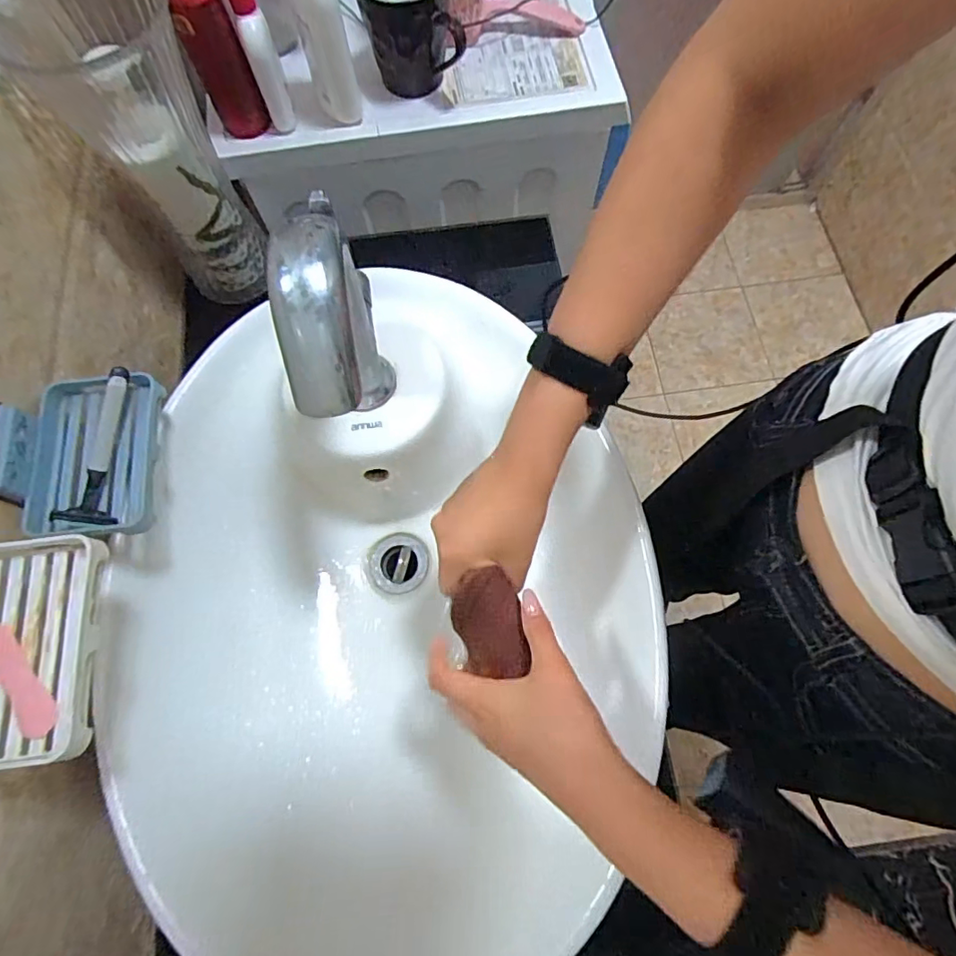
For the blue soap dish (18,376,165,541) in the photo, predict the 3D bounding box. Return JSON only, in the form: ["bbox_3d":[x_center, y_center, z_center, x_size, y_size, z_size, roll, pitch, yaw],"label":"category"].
[{"bbox_3d":[-0.287,-0.019,0.403,0.080,0.029,0.127,-7,71,-2],"label":"blue soap dish"}]

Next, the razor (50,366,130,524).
[{"bbox_3d":[-0.279,-0.025,0.398,0.033,0.022,0.118,-2,70,0],"label":"razor"}]

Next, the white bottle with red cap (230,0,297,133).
[{"bbox_3d":[-0.217,-0.423,0.535,0.031,0.147,0.031,-22,72,-7],"label":"white bottle with red cap"}]

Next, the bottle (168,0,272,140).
[{"bbox_3d":[-0.266,-0.439,0.520,0.051,0.191,0.059,-27,72,-9],"label":"bottle"}]

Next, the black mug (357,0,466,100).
[{"bbox_3d":[-0.074,-0.478,0.576,0.097,0.105,0.109,-13,71,-4],"label":"black mug"}]

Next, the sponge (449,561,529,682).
[{"bbox_3d":[0.006,0.095,0.355,0.044,0.015,0.063,-7,73,0],"label":"sponge"}]

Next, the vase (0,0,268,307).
[{"bbox_3d":[-0.309,-0.320,0.552,0.124,0.280,0.126,-32,73,-10],"label":"vase"}]

